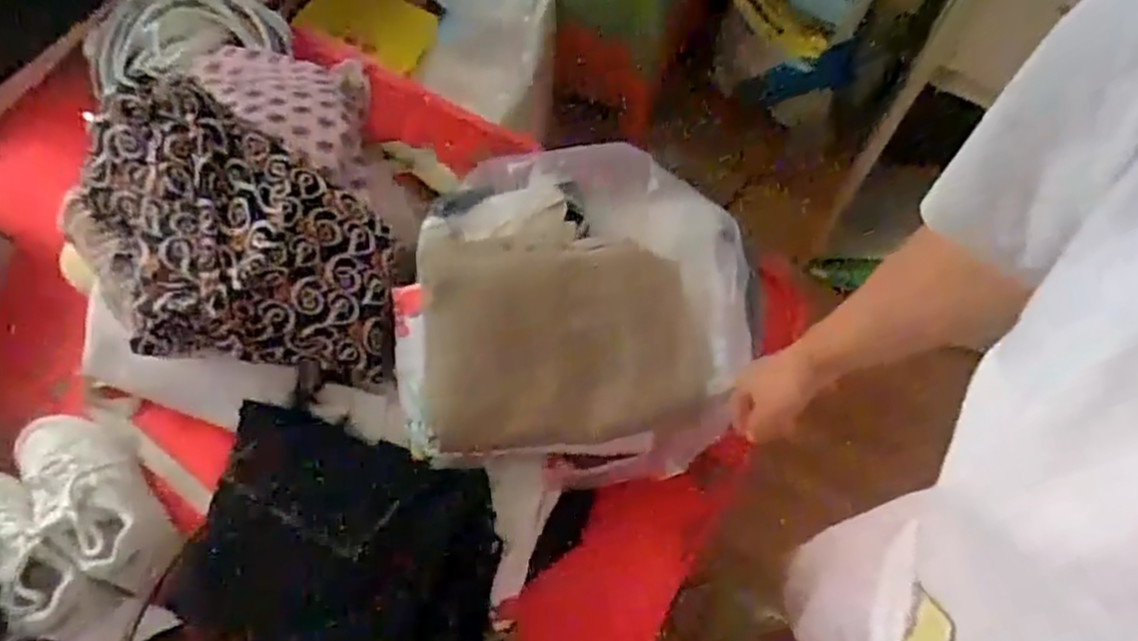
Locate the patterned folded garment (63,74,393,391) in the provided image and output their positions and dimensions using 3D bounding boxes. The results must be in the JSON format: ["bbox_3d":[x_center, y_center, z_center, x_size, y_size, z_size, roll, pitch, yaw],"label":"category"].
[{"bbox_3d":[-0.356,-0.089,0.789,0.345,0.151,0.236,8,67,4],"label":"patterned folded garment"}]

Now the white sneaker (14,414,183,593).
[{"bbox_3d":[-0.552,0.200,0.906,0.106,0.099,0.251,-34,71,-13],"label":"white sneaker"}]

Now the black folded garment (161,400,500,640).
[{"bbox_3d":[-0.231,0.243,0.801,0.308,0.057,0.246,16,68,7],"label":"black folded garment"}]

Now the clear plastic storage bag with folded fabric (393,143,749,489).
[{"bbox_3d":[0.005,-0.015,0.830,0.361,0.133,0.339,-1,67,0],"label":"clear plastic storage bag with folded fabric"}]

